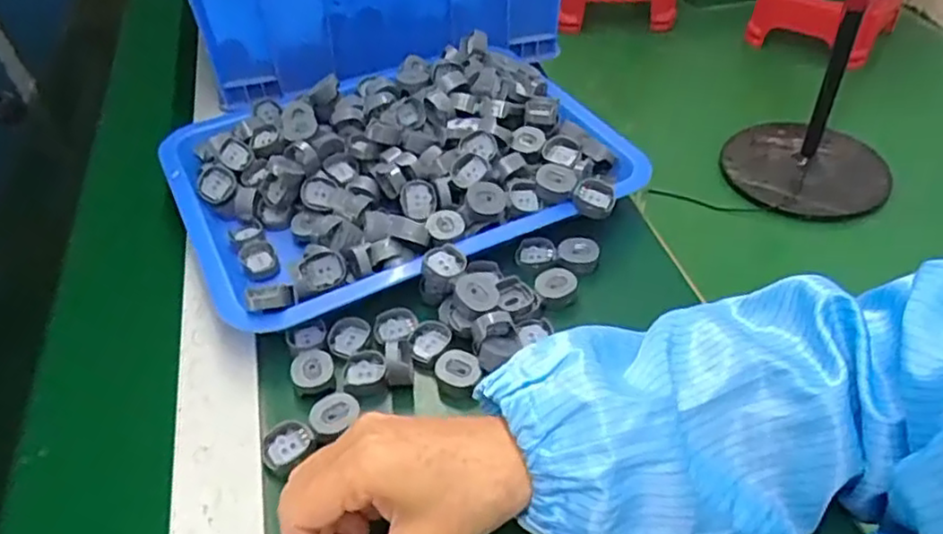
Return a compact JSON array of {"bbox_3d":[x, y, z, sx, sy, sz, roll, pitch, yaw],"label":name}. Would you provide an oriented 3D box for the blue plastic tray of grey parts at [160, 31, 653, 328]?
[{"bbox_3d":[-0.057,-0.086,0.547,0.336,0.056,0.261,-18,46,-16],"label":"blue plastic tray of grey parts"}]

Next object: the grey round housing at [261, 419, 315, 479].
[{"bbox_3d":[-0.106,0.102,0.388,0.027,0.012,0.029,-1,44,1],"label":"grey round housing"}]

